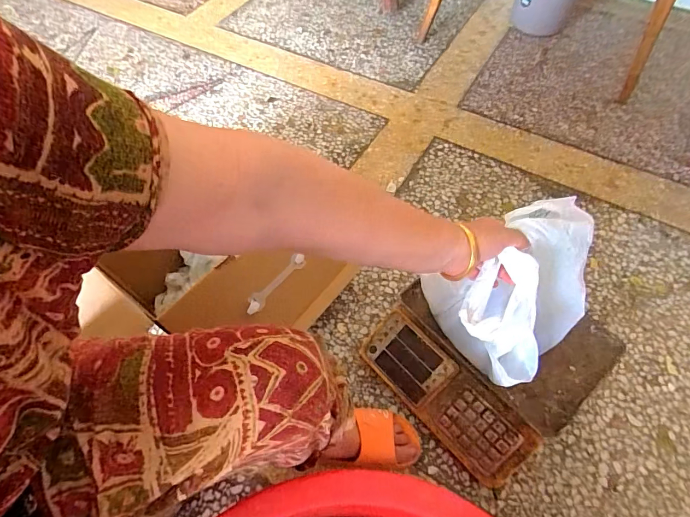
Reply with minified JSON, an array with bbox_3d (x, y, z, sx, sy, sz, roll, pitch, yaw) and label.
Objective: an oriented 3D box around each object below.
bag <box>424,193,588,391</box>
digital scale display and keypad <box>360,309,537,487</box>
[{"bbox_3d":[0.247,0.067,0.549,0.228,0.278,0.205,-7,60,-1],"label":"bag"},{"bbox_3d":[0.179,0.239,0.695,0.322,0.066,0.133,43,101,22],"label":"digital scale display and keypad"}]

